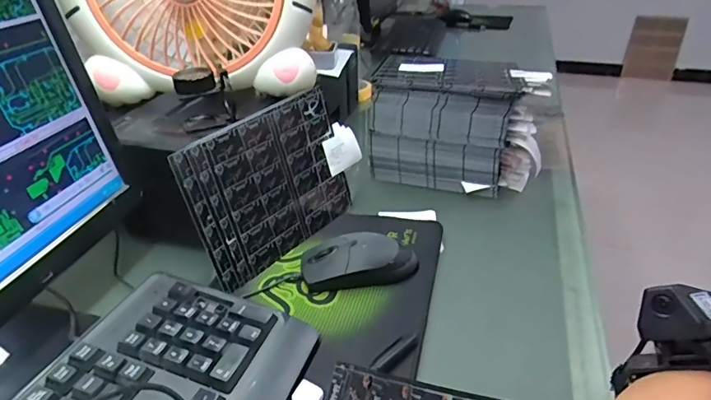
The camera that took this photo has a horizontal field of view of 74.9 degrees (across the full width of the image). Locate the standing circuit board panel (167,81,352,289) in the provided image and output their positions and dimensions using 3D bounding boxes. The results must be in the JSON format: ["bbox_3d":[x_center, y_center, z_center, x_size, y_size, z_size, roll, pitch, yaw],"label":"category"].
[{"bbox_3d":[-0.081,-0.018,0.482,0.006,0.143,0.196,6,30,39],"label":"standing circuit board panel"}]

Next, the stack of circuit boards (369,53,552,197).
[{"bbox_3d":[0.135,-0.106,0.616,0.210,0.140,0.114,7,32,13],"label":"stack of circuit boards"}]

